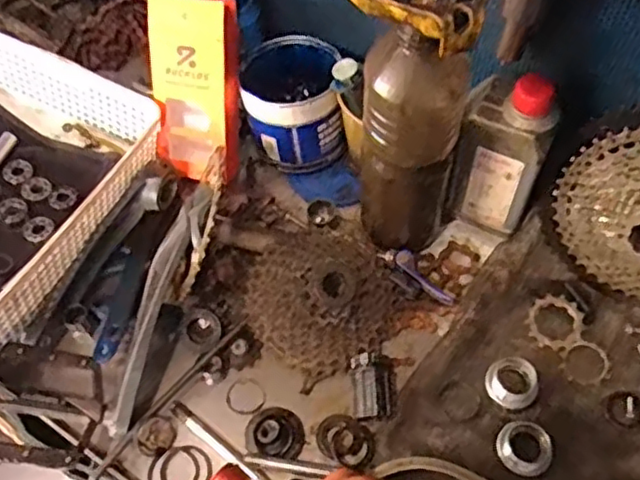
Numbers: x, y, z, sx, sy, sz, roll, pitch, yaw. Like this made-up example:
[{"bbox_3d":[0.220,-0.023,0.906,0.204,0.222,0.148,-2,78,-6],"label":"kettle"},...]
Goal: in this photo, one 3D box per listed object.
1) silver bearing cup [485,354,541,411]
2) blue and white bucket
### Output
[{"bbox_3d":[0.163,0.119,0.560,0.042,0.018,0.040,-1,59,2],"label":"silver bearing cup"},{"bbox_3d":[-0.027,-0.136,0.669,0.096,0.087,0.106,-12,60,-4],"label":"blue and white bucket"}]

